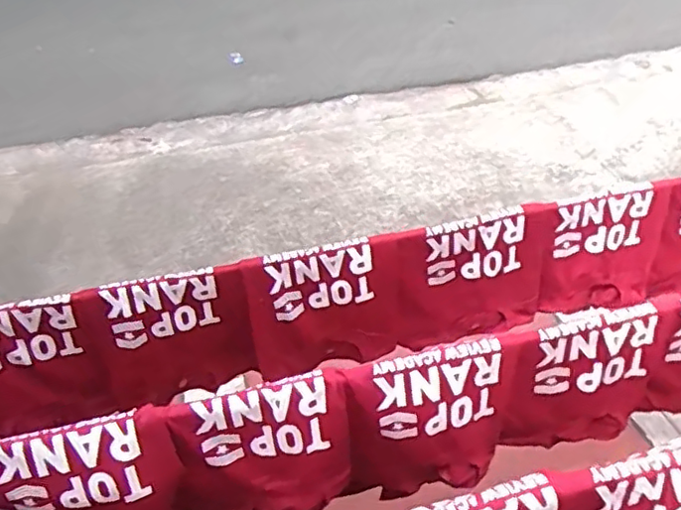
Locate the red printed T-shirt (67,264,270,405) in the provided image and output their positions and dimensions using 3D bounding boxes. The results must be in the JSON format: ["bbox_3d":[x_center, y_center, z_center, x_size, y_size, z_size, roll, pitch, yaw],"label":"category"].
[{"bbox_3d":[-0.370,0.187,1.407,0.340,0.348,0.030,-11,41,-14],"label":"red printed T-shirt"}]

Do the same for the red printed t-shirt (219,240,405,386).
[{"bbox_3d":[-0.035,0.132,1.474,0.350,0.356,0.037,-8,41,-11],"label":"red printed t-shirt"}]

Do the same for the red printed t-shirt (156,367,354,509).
[{"bbox_3d":[-0.143,0.376,1.141,0.336,0.313,0.089,-8,41,-11],"label":"red printed t-shirt"}]

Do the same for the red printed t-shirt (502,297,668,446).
[{"bbox_3d":[0.476,0.249,1.240,0.317,0.328,0.072,-5,40,-8],"label":"red printed t-shirt"}]

